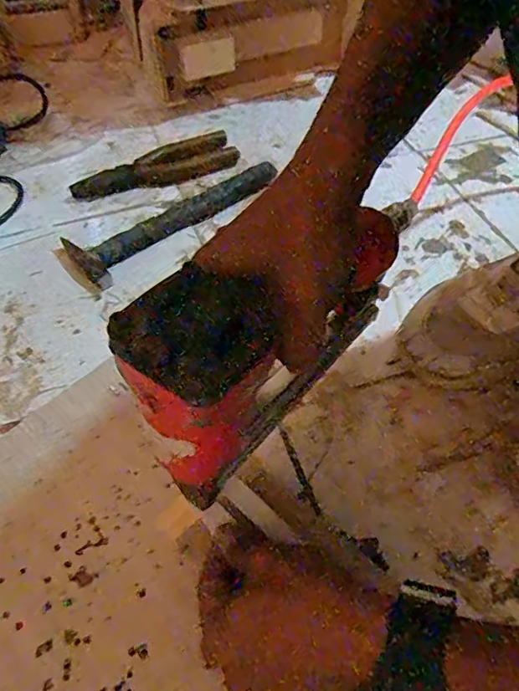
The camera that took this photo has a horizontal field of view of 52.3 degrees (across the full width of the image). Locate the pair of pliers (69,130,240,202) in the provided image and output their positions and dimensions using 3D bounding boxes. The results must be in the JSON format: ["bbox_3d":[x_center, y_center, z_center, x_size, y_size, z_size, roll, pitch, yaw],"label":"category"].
[{"bbox_3d":[-0.120,-0.209,0.622,0.196,0.018,0.055,-22,56,-17],"label":"pair of pliers"}]

